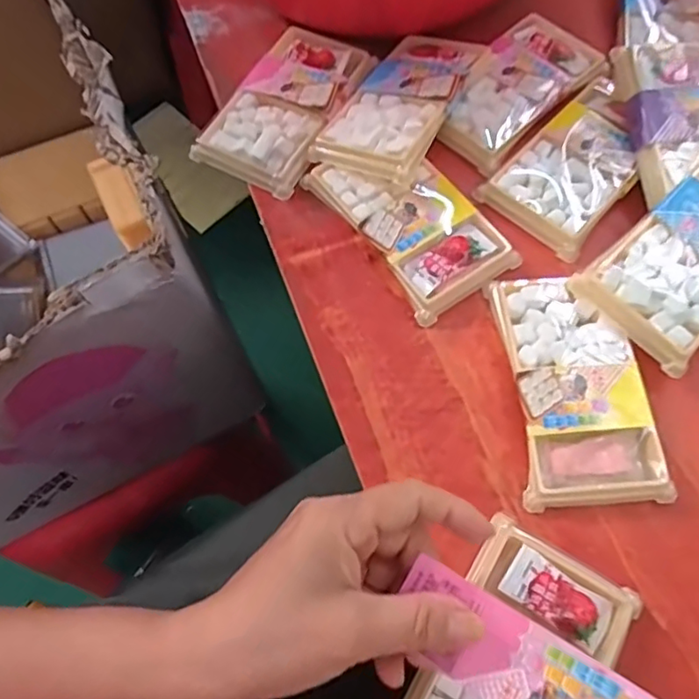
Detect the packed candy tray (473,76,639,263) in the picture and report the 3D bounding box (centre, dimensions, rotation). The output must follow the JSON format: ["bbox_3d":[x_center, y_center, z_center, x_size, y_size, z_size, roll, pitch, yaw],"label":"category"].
[{"bbox_3d":[0.158,-0.128,0.400,0.073,0.015,0.129,40,75,16],"label":"packed candy tray"}]

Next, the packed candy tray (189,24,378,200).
[{"bbox_3d":[-0.045,-0.175,0.421,0.078,0.018,0.132,27,72,13],"label":"packed candy tray"}]

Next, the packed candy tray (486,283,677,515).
[{"bbox_3d":[0.128,0.019,0.335,0.071,0.016,0.132,-5,68,1],"label":"packed candy tray"}]

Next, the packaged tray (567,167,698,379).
[{"bbox_3d":[0.208,-0.057,0.352,0.135,0.029,0.074,-40,72,-13],"label":"packaged tray"}]

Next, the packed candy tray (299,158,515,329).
[{"bbox_3d":[0.038,-0.085,0.382,0.073,0.014,0.129,-34,70,-10],"label":"packed candy tray"}]

